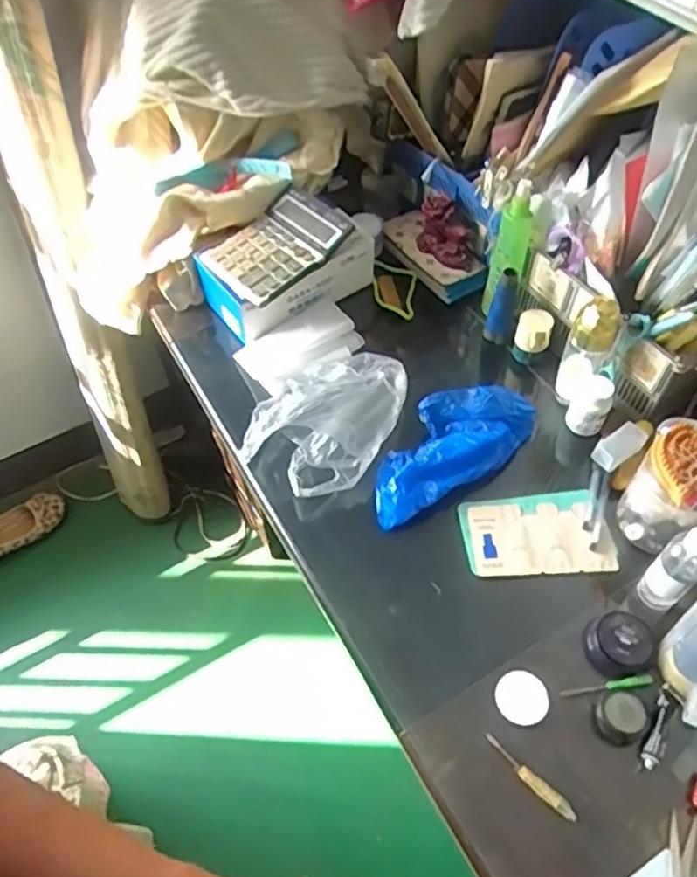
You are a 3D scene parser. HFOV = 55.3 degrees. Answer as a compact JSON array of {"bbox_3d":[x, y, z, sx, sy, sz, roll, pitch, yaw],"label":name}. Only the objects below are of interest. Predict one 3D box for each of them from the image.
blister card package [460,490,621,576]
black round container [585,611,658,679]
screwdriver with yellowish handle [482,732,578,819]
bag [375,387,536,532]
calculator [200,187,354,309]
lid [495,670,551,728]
[{"bbox_3d":[0.211,0.106,0.751,0.162,0.012,0.098,-2,54,-1],"label":"blister card package"},{"bbox_3d":[0.273,0.203,0.668,0.067,0.024,0.059,-14,55,-9],"label":"black round container"},{"bbox_3d":[0.163,0.305,0.601,0.015,0.011,0.095,-38,62,-24],"label":"screwdriver with yellowish handle"},{"bbox_3d":[0.117,0.006,0.800,0.235,0.040,0.116,-27,58,-18],"label":"bag"},{"bbox_3d":[-0.096,-0.261,0.898,0.172,0.030,0.127,-40,60,-10],"label":"calculator"},{"bbox_3d":[0.168,0.251,0.645,0.049,0.006,0.049,0,54,1],"label":"lid"}]

